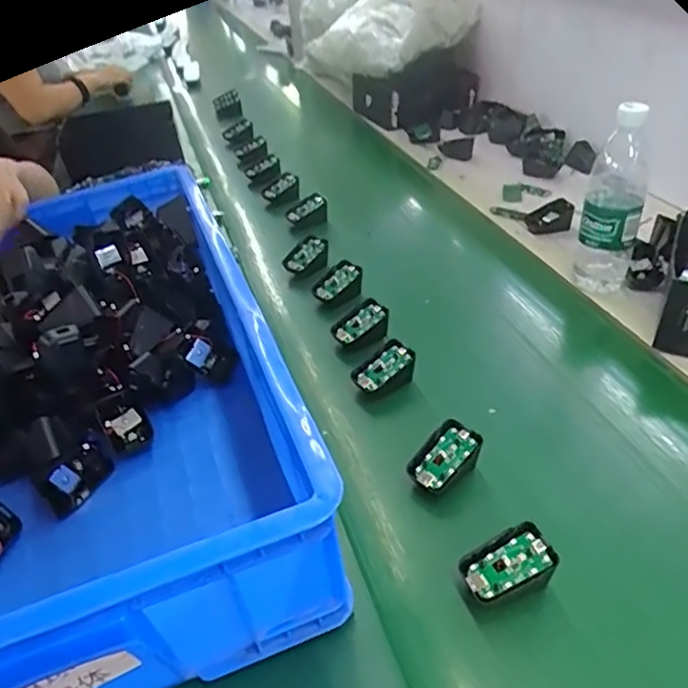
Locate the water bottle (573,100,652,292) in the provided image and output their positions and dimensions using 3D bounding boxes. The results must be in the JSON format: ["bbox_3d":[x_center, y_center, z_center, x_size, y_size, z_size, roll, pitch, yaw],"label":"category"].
[{"bbox_3d":[0.332,-0.172,0.762,0.067,0.225,0.064,9,39,19],"label":"water bottle"}]

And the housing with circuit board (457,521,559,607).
[{"bbox_3d":[0.125,0.175,0.477,0.069,0.041,0.044,-20,39,-19],"label":"housing with circuit board"}]

